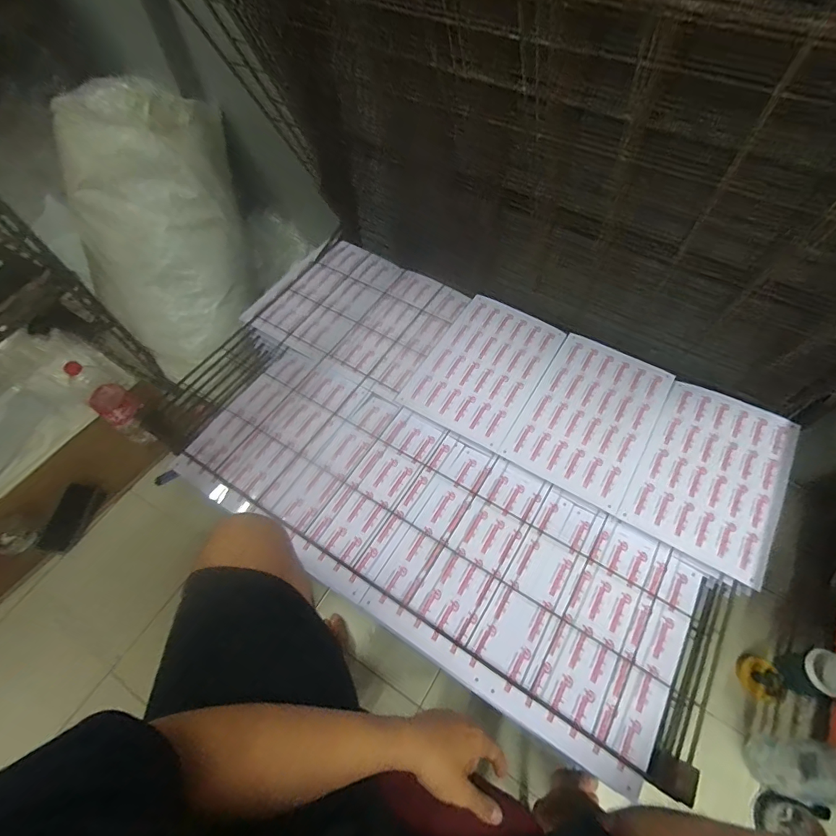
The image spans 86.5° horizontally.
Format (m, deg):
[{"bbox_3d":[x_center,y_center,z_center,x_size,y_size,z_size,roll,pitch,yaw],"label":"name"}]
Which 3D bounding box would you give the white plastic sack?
[{"bbox_3d":[-0.586,-0.479,1.091,0.488,0.472,0.380,-39,65,-19],"label":"white plastic sack"}]

